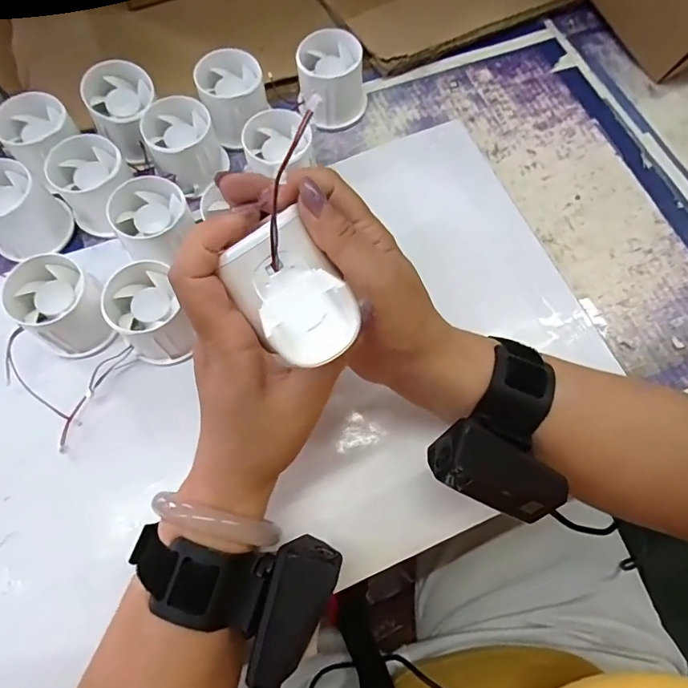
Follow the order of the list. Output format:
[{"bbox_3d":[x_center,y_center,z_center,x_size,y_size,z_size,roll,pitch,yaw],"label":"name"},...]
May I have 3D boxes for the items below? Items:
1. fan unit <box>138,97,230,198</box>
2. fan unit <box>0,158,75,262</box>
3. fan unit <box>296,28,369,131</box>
[{"bbox_3d":[-0.118,-0.148,0.363,0.051,0.047,0.058,-21,71,-9],"label":"fan unit"},{"bbox_3d":[-0.237,-0.096,0.344,0.060,0.047,0.054,41,74,13],"label":"fan unit"},{"bbox_3d":[-0.009,-0.215,0.390,0.055,0.048,0.055,0,69,-1],"label":"fan unit"}]

